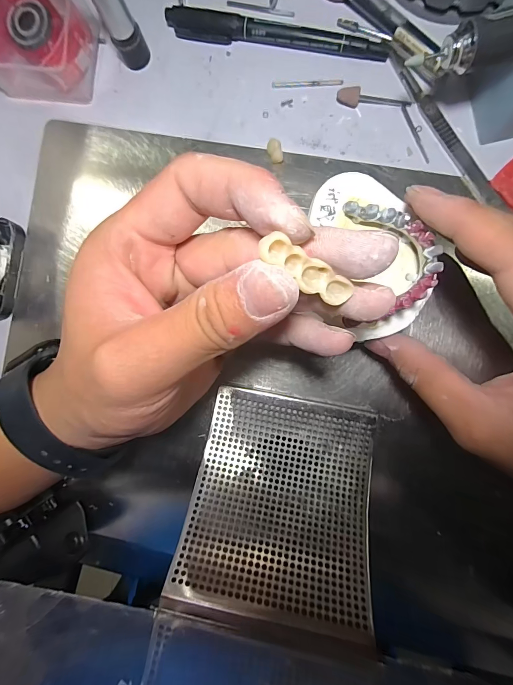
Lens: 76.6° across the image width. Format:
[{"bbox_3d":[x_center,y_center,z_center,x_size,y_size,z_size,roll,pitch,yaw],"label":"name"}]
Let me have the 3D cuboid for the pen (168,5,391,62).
[{"bbox_3d":[0.011,-0.190,0.202,0.138,0.010,0.012,13,92,4],"label":"pen"}]

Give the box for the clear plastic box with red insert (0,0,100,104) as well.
[{"bbox_3d":[-0.138,-0.189,0.206,0.066,0.033,0.051,8,91,4],"label":"clear plastic box with red insert"}]

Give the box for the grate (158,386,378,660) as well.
[{"bbox_3d":[0.014,0.085,0.178,0.097,0.014,0.109,10,60,5],"label":"grate"}]

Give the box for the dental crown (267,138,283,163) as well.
[{"bbox_3d":[0.012,-0.120,0.204,0.009,0.007,0.013,-18,89,4],"label":"dental crown"}]

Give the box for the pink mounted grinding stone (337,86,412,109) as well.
[{"bbox_3d":[0.072,-0.149,0.198,0.044,0.006,0.008,9,91,4],"label":"pink mounted grinding stone"}]

